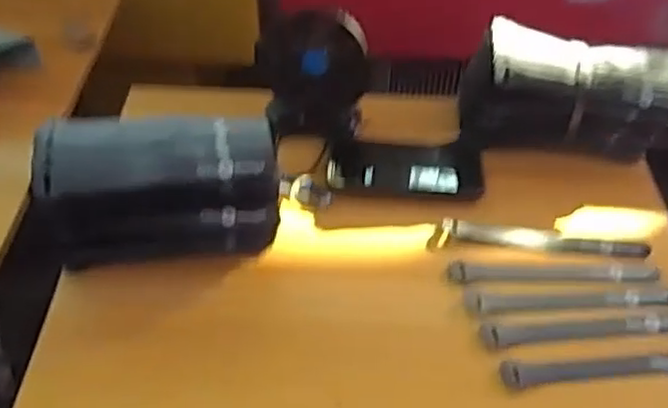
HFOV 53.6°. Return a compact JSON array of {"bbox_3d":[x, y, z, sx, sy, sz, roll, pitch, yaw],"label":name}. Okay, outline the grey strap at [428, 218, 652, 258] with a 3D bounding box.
[{"bbox_3d":[0.200,0.035,0.654,0.208,0.009,0.034,3,48,1],"label":"grey strap"}]

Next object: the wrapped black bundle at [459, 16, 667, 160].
[{"bbox_3d":[0.255,-0.122,0.718,0.222,0.101,0.091,2,47,0],"label":"wrapped black bundle"}]

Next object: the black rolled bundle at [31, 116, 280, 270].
[{"bbox_3d":[-0.154,-0.010,0.608,0.208,0.120,0.097,-8,48,-9],"label":"black rolled bundle"}]

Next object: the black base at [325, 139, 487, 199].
[{"bbox_3d":[0.077,-0.040,0.705,0.162,0.020,0.076,1,47,-1],"label":"black base"}]

